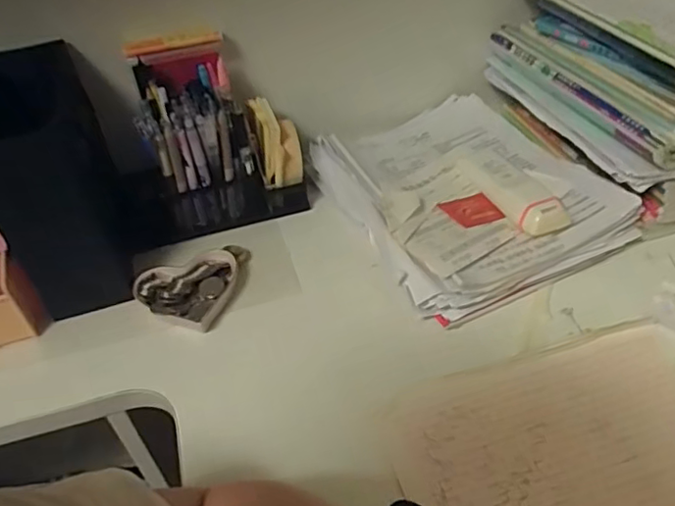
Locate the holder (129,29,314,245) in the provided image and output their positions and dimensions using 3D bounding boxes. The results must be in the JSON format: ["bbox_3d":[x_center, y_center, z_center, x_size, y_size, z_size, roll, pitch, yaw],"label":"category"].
[{"bbox_3d":[-0.132,-0.130,0.659,0.159,0.182,0.114,-19,44,-13],"label":"holder"}]

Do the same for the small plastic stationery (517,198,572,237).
[{"bbox_3d":[0.198,-0.034,0.567,0.044,0.029,0.019,-16,43,-10],"label":"small plastic stationery"}]

